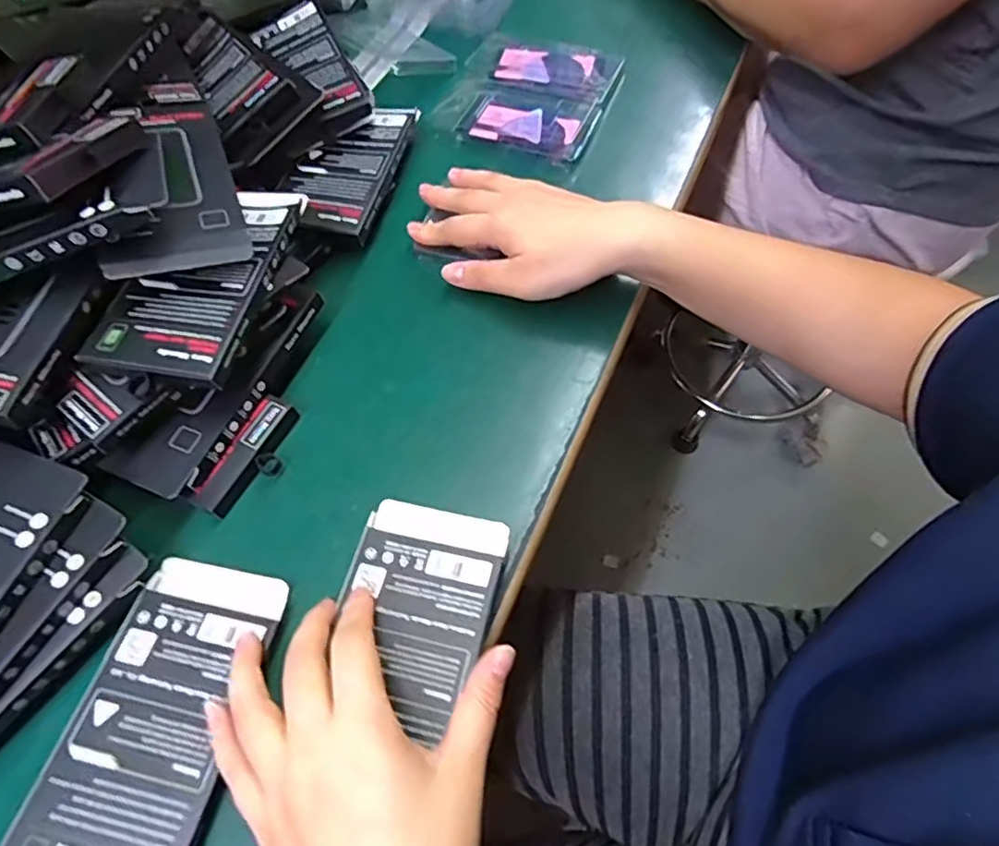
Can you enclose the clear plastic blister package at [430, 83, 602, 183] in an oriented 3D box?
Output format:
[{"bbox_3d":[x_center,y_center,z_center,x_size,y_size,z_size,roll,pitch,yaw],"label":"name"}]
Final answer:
[{"bbox_3d":[0.014,-0.253,0.499,0.126,0.013,0.076,18,63,15],"label":"clear plastic blister package"}]

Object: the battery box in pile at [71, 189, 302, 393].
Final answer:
[{"bbox_3d":[-0.170,-0.086,0.349,0.078,0.012,0.150,7,59,5],"label":"battery box in pile"}]

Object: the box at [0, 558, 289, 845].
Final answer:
[{"bbox_3d":[-0.161,0.141,0.280,0.076,0.012,0.155,11,58,3],"label":"box"}]

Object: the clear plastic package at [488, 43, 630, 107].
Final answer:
[{"bbox_3d":[0.049,-0.309,0.524,0.112,0.011,0.069,16,63,14],"label":"clear plastic package"}]

